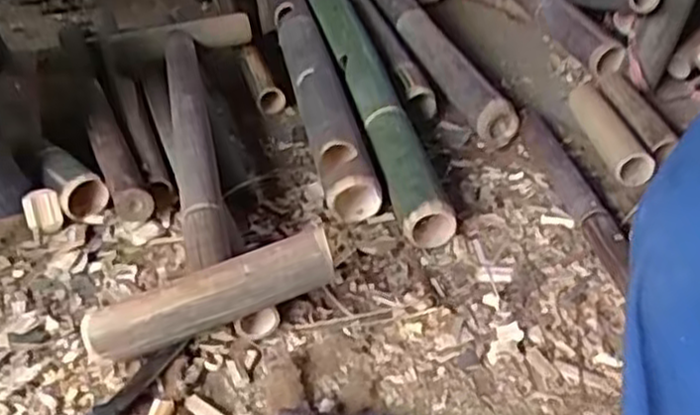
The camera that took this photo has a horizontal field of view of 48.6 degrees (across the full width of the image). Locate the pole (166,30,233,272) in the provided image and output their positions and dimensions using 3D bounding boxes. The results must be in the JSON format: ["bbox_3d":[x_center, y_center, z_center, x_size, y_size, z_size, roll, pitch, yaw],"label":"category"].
[{"bbox_3d":[-0.230,-0.126,1.126,0.055,0.047,0.746,-8,32,-11],"label":"pole"}]

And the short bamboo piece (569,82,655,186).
[{"bbox_3d":[0.391,-0.118,1.190,0.053,0.042,0.290,-3,32,-2],"label":"short bamboo piece"}]

